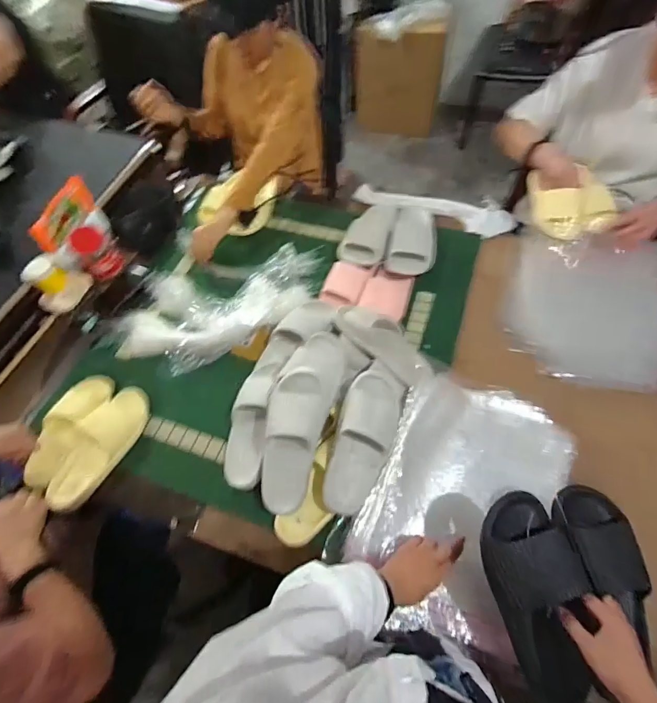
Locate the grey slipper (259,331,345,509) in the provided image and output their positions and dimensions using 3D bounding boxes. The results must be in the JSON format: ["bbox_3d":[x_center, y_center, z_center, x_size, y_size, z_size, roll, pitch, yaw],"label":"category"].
[{"bbox_3d":[-0.054,0.125,0.784,0.111,0.091,0.353,13,75,11],"label":"grey slipper"}]

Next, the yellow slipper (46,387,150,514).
[{"bbox_3d":[-0.489,0.198,0.860,0.109,0.075,0.267,40,62,-13],"label":"yellow slipper"}]

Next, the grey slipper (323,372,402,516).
[{"bbox_3d":[0.066,0.163,0.763,0.107,0.081,0.282,16,77,13],"label":"grey slipper"}]

